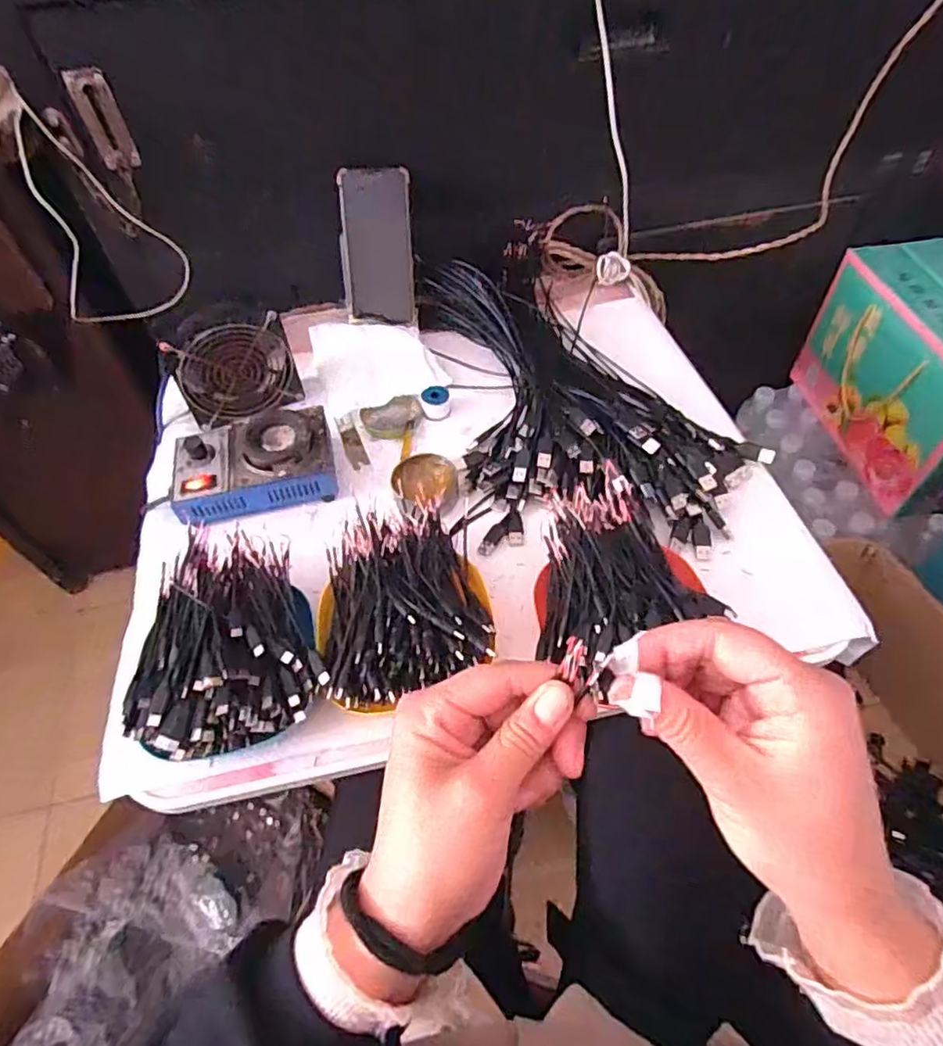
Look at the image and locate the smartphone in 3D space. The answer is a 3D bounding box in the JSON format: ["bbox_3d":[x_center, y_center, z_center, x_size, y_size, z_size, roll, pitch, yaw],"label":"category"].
[{"bbox_3d":[-0.109,-0.317,0.717,0.084,0.160,0.016,2,30,4],"label":"smartphone"}]

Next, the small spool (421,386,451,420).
[{"bbox_3d":[-0.038,-0.130,0.674,0.030,0.023,0.028,-2,54,2],"label":"small spool"}]

